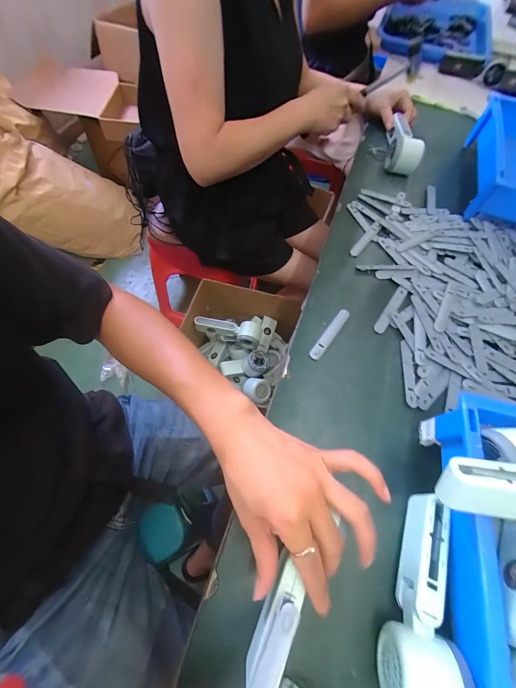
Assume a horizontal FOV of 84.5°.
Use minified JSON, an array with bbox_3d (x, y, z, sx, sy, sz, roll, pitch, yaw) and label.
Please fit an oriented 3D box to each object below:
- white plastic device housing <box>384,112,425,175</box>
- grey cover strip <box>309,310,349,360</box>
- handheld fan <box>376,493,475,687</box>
[{"bbox_3d":[0.295,-0.408,0.577,0.054,0.061,0.157,11,64,2],"label":"white plastic device housing"},{"bbox_3d":[0.103,-0.016,0.401,0.015,0.004,0.097,35,67,12],"label":"grey cover strip"},{"bbox_3d":[0.150,0.228,0.261,0.059,0.057,0.165,18,65,5],"label":"handheld fan"}]

